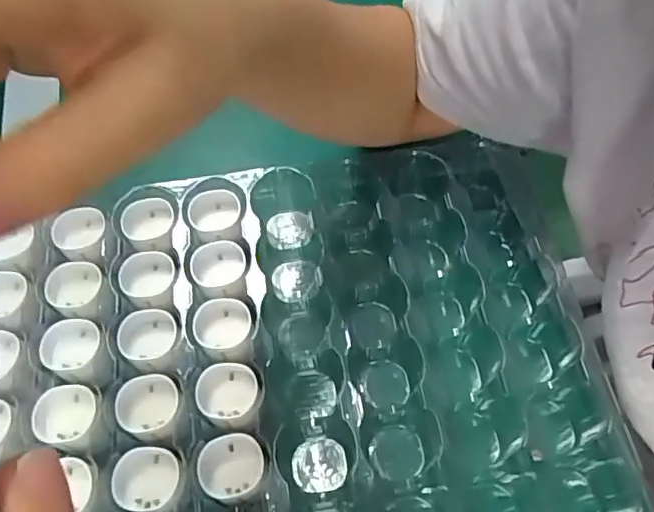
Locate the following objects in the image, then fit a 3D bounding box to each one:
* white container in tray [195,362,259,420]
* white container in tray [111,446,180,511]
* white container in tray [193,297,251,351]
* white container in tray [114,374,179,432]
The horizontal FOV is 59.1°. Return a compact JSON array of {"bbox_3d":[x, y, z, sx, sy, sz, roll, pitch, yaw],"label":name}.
[{"bbox_3d":[-0.050,0.070,0.295,0.031,0.016,0.027,-10,59,-5],"label":"white container in tray"},{"bbox_3d":[-0.086,0.105,0.273,0.028,0.011,0.028,0,59,1],"label":"white container in tray"},{"bbox_3d":[-0.056,0.036,0.312,0.029,0.016,0.026,-15,60,-8],"label":"white container in tray"},{"bbox_3d":[-0.091,0.075,0.291,0.031,0.013,0.024,-12,60,-6],"label":"white container in tray"}]

